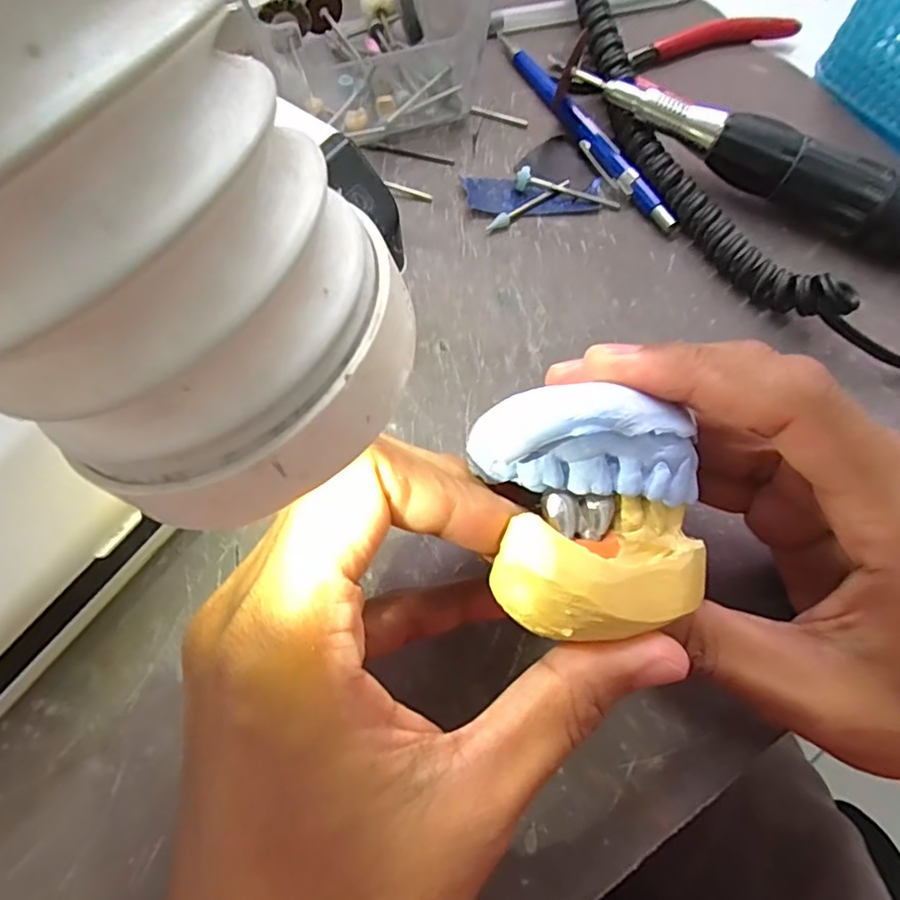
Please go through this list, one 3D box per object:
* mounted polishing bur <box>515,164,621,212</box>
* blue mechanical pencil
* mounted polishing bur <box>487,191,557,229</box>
[{"bbox_3d":[0.052,-0.114,0.265,0.047,0.009,0.008,10,68,1],"label":"mounted polishing bur"},{"bbox_3d":[0.059,-0.149,0.280,0.011,0.008,0.134,-27,72,-13],"label":"blue mechanical pencil"},{"bbox_3d":[0.034,-0.107,0.263,0.044,0.004,0.005,-37,75,-16],"label":"mounted polishing bur"}]

